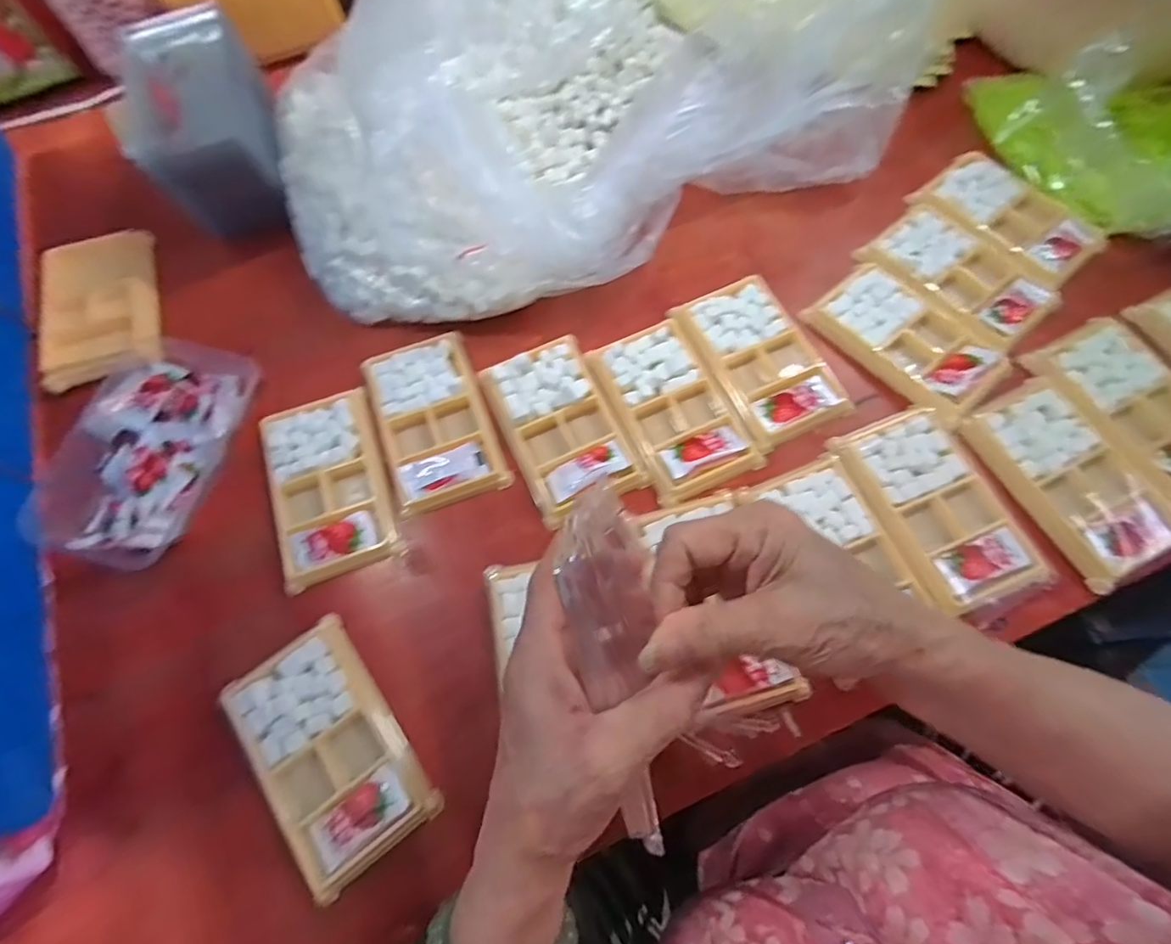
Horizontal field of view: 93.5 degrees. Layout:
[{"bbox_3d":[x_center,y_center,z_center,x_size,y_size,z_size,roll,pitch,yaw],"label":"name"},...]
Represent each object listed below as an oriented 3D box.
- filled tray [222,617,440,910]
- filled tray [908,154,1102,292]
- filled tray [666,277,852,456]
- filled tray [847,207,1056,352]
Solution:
[{"bbox_3d":[-0.156,0.166,0.332,0.080,0.013,0.138,-36,72,-11],"label":"filled tray"},{"bbox_3d":[0.352,-0.215,0.456,0.080,0.023,0.135,-35,72,-10],"label":"filled tray"},{"bbox_3d":[0.131,-0.087,0.417,0.075,0.018,0.132,-24,70,-7],"label":"filled tray"},{"bbox_3d":[0.295,-0.158,0.438,0.078,0.022,0.136,-38,73,-11],"label":"filled tray"}]

